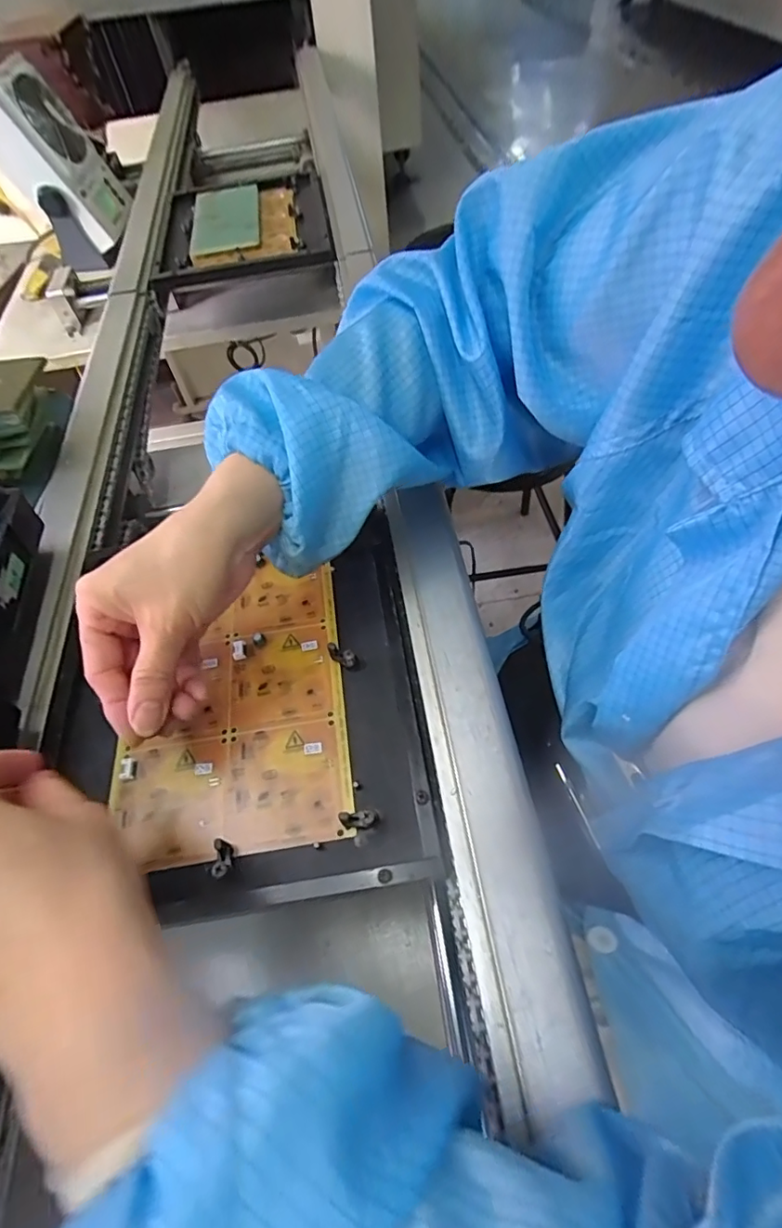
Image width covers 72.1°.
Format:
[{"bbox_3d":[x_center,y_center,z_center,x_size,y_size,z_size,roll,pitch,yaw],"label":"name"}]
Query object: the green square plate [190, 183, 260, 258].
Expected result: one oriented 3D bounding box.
[{"bbox_3d":[-0.237,-0.568,0.770,0.095,0.013,0.214,-10,54,-2],"label":"green square plate"}]

